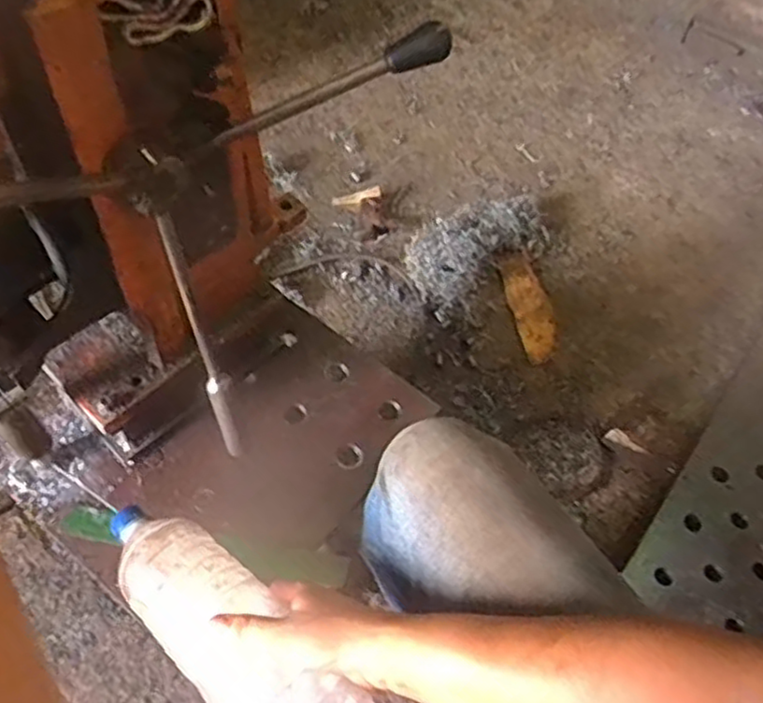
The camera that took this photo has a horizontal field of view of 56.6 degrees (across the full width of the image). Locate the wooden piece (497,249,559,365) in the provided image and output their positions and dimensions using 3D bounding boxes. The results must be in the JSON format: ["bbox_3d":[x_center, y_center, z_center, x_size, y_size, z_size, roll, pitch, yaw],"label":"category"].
[{"bbox_3d":[0.294,-0.095,1.390,0.076,0.034,0.239,-8,59,-9],"label":"wooden piece"}]

